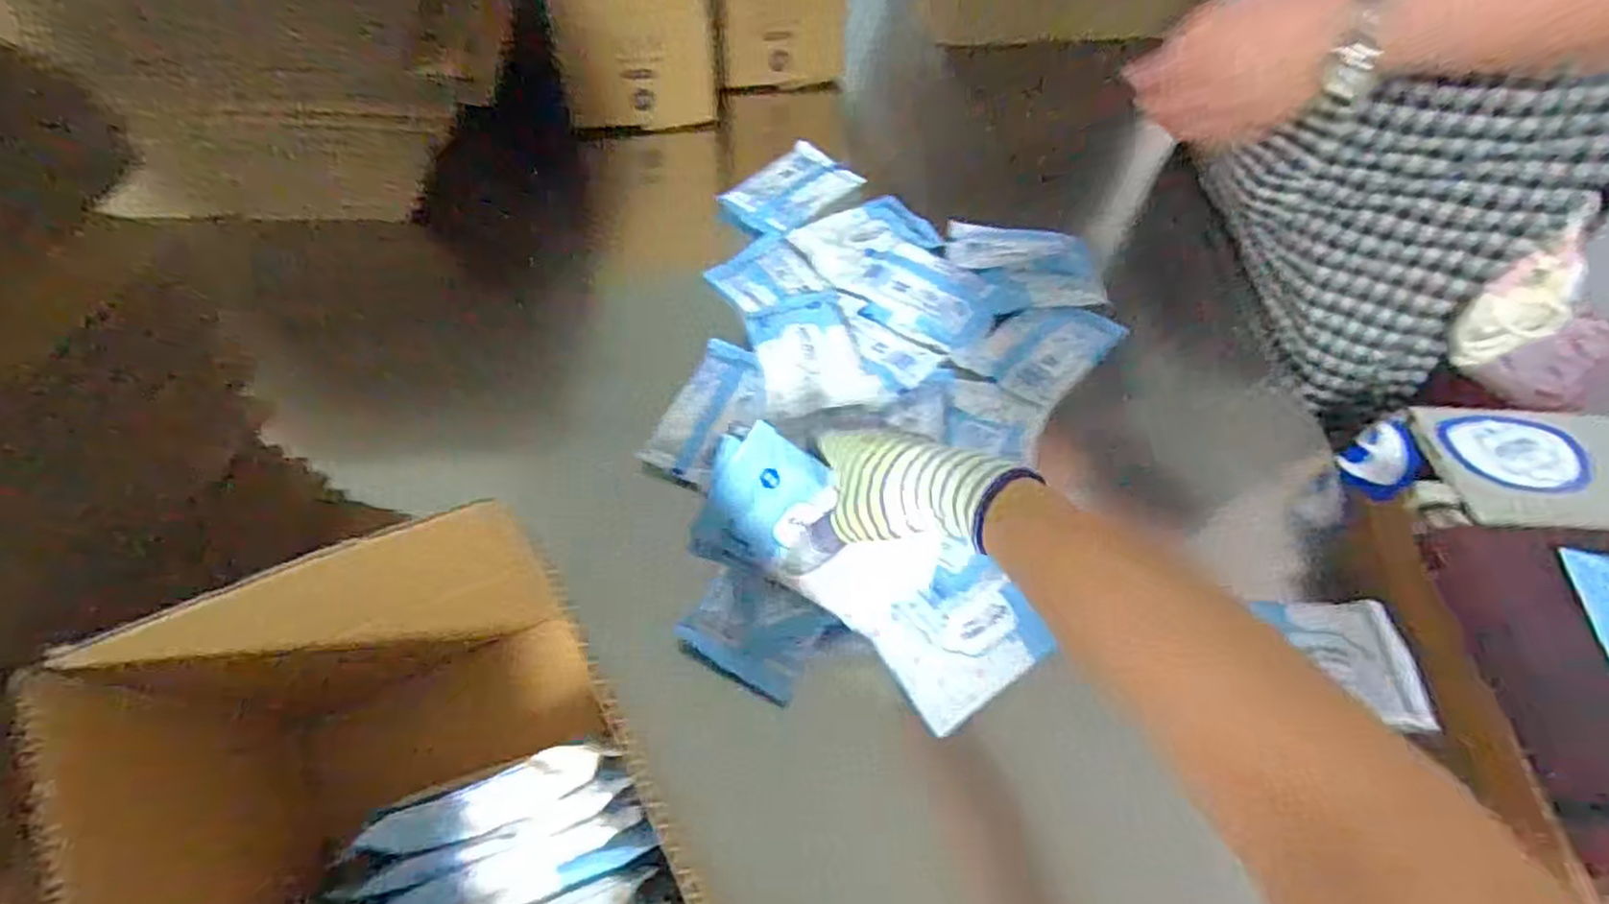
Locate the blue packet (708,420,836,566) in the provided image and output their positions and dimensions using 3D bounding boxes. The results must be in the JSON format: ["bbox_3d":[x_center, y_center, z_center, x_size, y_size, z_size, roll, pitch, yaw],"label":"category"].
[{"bbox_3d":[-0.030,0.026,0.457,0.067,0.013,0.080,34,98,1],"label":"blue packet"}]

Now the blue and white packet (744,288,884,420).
[{"bbox_3d":[0.005,-0.086,0.620,0.089,0.025,0.135,-8,57,-9],"label":"blue and white packet"}]

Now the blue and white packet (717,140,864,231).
[{"bbox_3d":[-0.018,-0.271,0.771,0.097,0.015,0.139,40,63,21],"label":"blue and white packet"}]

